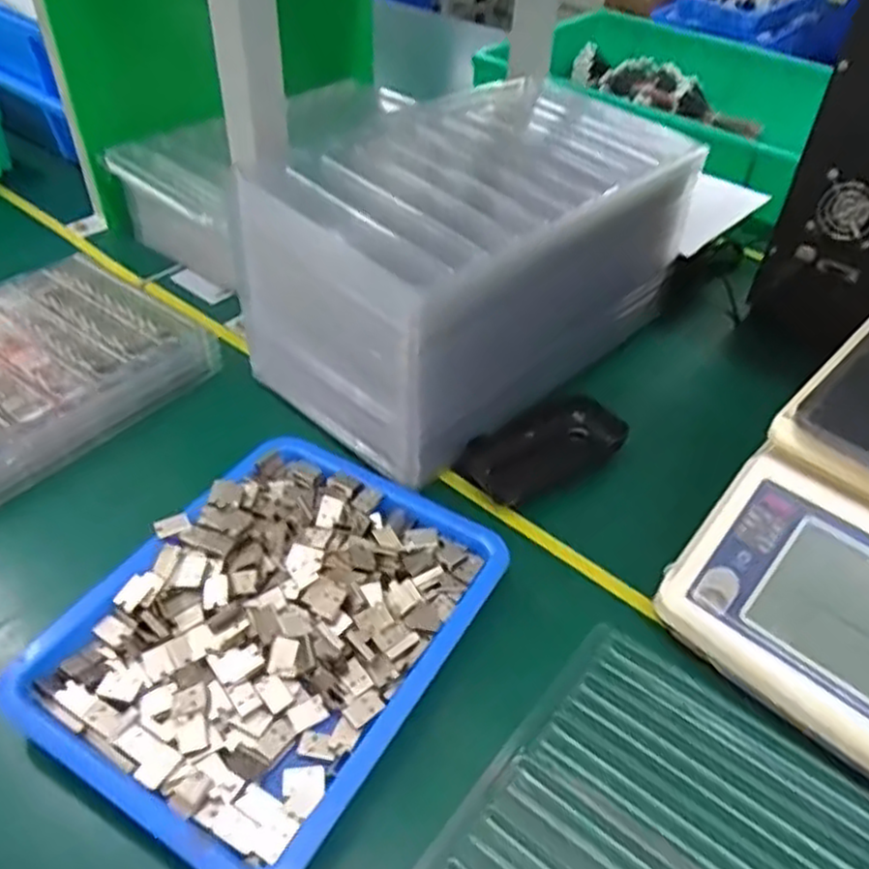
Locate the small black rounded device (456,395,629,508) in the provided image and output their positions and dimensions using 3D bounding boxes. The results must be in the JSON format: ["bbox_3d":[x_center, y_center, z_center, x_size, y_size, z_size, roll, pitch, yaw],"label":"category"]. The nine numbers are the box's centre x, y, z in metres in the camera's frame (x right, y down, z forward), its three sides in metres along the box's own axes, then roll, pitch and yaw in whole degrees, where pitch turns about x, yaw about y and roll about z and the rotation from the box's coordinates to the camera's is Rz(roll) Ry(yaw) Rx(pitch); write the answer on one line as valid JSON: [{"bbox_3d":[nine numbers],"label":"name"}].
[{"bbox_3d":[0.071,0.010,0.498,0.102,0.029,0.059,-27,51,-29],"label":"small black rounded device"}]

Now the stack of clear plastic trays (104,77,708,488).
[{"bbox_3d":[0.020,-0.130,0.536,0.205,0.127,0.281,31,50,27],"label":"stack of clear plastic trays"}]

